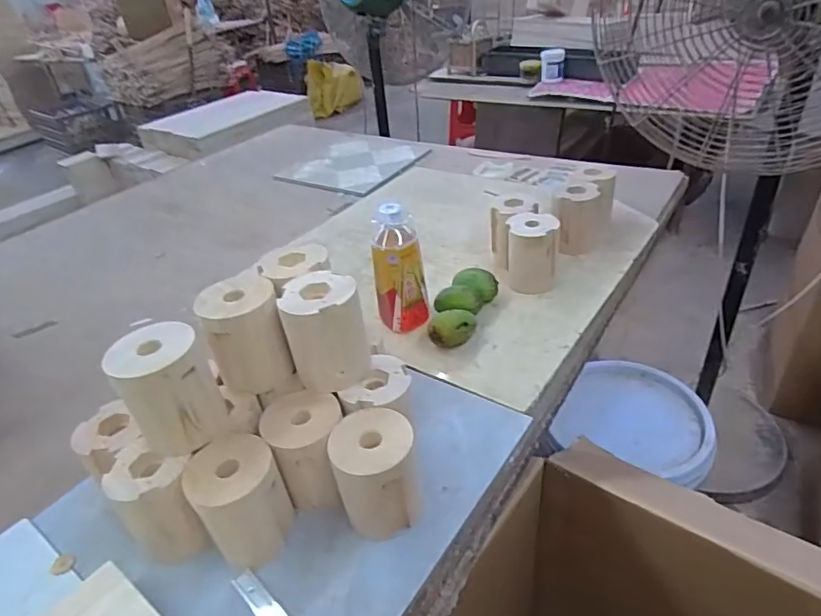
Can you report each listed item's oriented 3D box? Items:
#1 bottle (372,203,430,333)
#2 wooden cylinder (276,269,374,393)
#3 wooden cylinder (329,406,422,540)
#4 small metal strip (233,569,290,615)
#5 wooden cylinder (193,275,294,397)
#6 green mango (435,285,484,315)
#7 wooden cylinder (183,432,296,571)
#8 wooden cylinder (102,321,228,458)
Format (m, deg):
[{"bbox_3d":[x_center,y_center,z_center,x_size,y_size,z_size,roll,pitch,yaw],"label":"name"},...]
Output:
[{"bbox_3d":[-0.015,-0.052,0.736,0.070,0.186,0.057,-7,37,-2],"label":"bottle"},{"bbox_3d":[-0.086,0.023,0.546,0.077,0.106,0.076,-11,35,-6],"label":"wooden cylinder"},{"bbox_3d":[-0.032,0.165,0.509,0.080,0.102,0.093,-15,38,-13],"label":"wooden cylinder"},{"bbox_3d":[-0.131,0.266,0.469,0.076,0.004,0.021,27,47,35],"label":"small metal strip"},{"bbox_3d":[-0.175,0.030,0.563,0.077,0.105,0.074,-16,36,-14],"label":"wooden cylinder"},{"bbox_3d":[0.070,-0.002,0.777,0.072,0.047,0.040,6,38,14],"label":"green mango"},{"bbox_3d":[-0.160,0.184,0.501,0.079,0.099,0.089,-25,41,-25],"label":"wooden cylinder"},{"bbox_3d":[-0.226,0.076,0.495,0.080,0.100,0.076,-26,39,-26],"label":"wooden cylinder"}]

